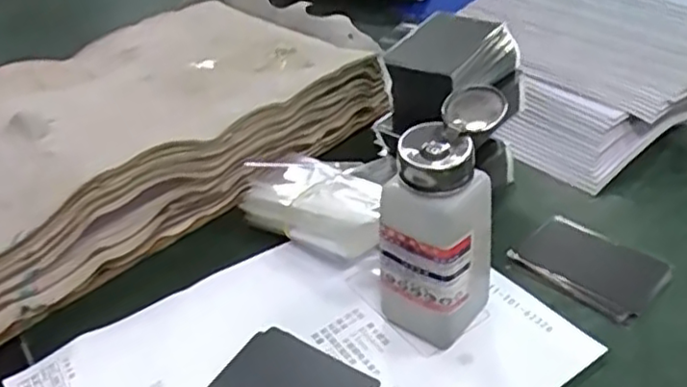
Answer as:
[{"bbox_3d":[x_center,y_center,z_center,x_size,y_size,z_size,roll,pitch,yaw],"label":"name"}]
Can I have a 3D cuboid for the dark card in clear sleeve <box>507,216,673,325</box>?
[{"bbox_3d":[0.162,0.047,0.447,0.091,0.010,0.060,26,47,37],"label":"dark card in clear sleeve"}]

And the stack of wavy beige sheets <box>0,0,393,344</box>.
[{"bbox_3d":[-0.193,-0.058,0.582,0.448,0.087,0.252,-32,43,-31],"label":"stack of wavy beige sheets"}]

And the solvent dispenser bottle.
[{"bbox_3d":[0.056,0.017,0.390,0.054,0.139,0.068,13,40,25],"label":"solvent dispenser bottle"}]

